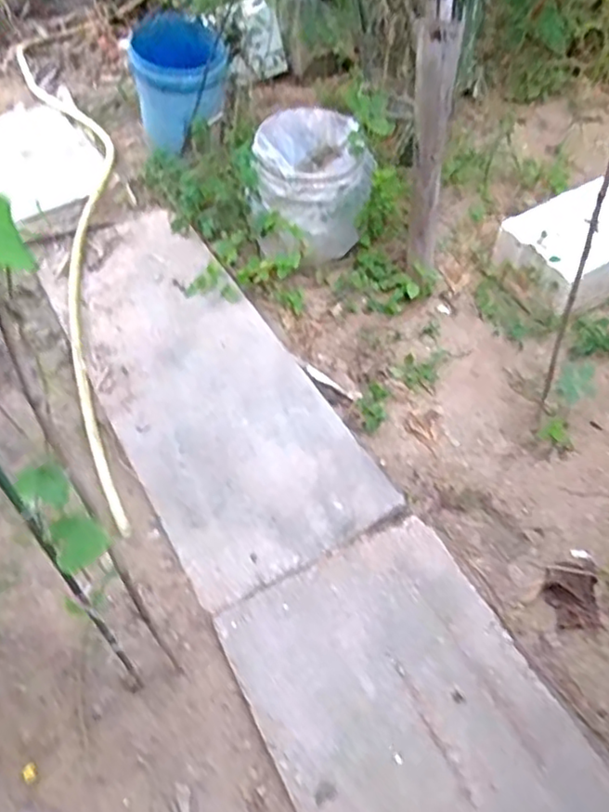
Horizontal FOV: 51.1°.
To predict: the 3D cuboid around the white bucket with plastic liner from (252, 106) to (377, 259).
[{"bbox_3d":[0.016,-0.629,1.806,0.297,0.295,0.293,-13,55,-7],"label":"white bucket with plastic liner"}]

